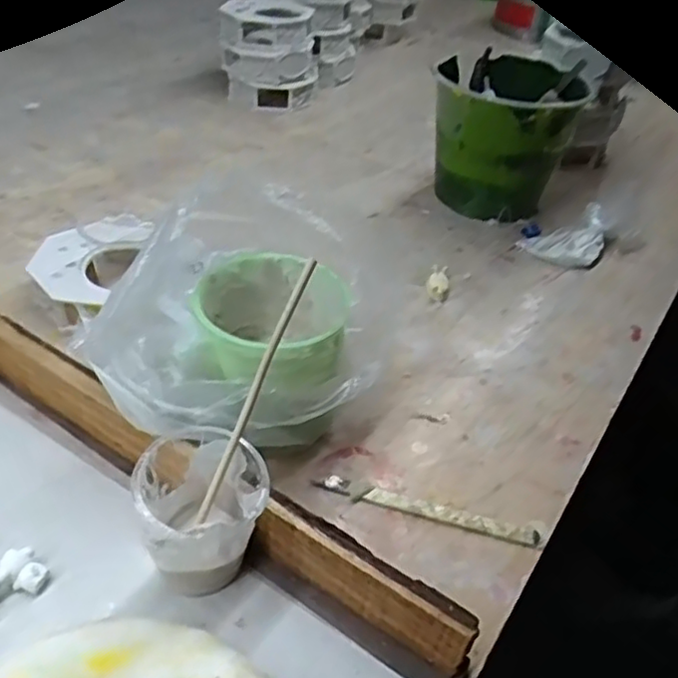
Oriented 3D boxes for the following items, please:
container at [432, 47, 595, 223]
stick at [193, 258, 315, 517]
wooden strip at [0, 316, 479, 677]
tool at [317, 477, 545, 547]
[{"bbox_3d":[0.160,-0.196,0.714,0.141,0.131,0.129,15,41,11],"label":"container"},{"bbox_3d":[-0.045,0.028,0.363,0.009,0.149,0.008,29,11,25],"label":"stick"},{"bbox_3d":[-0.174,0.036,0.455,0.568,0.049,0.023,26,44,23],"label":"wooden strip"},{"bbox_3d":[0.055,0.108,0.445,0.142,0.005,0.012,13,40,8],"label":"tool"}]

